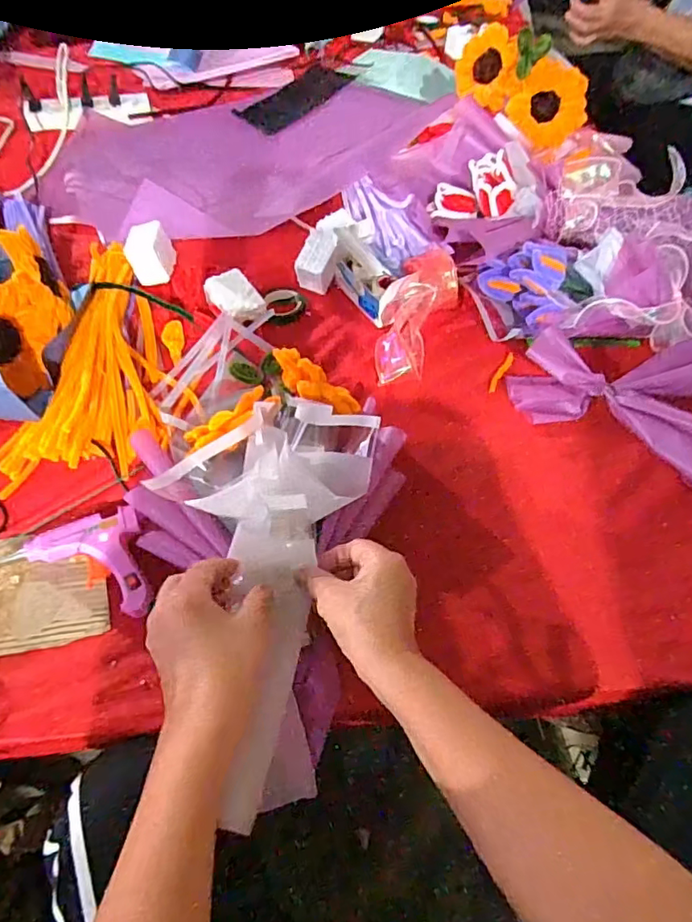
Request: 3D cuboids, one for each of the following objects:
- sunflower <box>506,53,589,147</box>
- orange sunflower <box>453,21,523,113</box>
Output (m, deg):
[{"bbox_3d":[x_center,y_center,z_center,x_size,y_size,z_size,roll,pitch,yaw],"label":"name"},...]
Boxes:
[{"bbox_3d":[0.287,-0.500,0.773,0.114,0.100,0.023,-11,58,-11],"label":"sunflower"},{"bbox_3d":[0.204,-0.560,0.791,0.018,0.089,0.125,-1,61,-42],"label":"orange sunflower"}]

